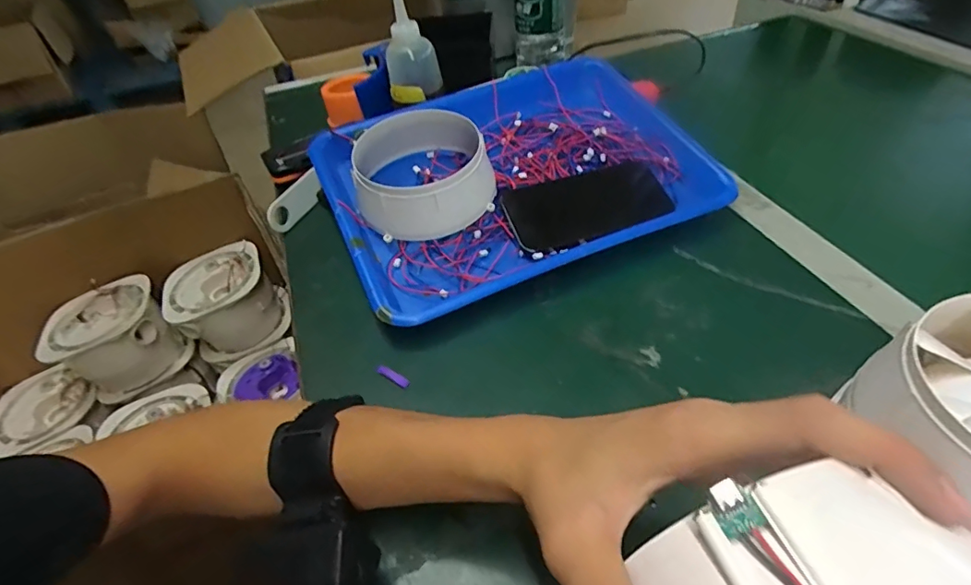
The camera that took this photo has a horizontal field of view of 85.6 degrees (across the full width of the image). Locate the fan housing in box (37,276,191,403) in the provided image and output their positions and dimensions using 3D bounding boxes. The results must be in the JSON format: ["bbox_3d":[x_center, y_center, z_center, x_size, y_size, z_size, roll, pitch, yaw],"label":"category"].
[{"bbox_3d":[-0.536,0.066,0.759,0.151,0.101,0.142,-36,51,-27],"label":"fan housing in box"}]

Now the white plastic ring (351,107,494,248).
[{"bbox_3d":[-0.059,-0.115,0.479,0.118,0.063,0.134,-11,44,-5],"label":"white plastic ring"}]

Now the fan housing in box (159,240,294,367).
[{"bbox_3d":[-0.400,0.015,0.807,0.147,0.114,0.142,-30,49,-23],"label":"fan housing in box"}]

